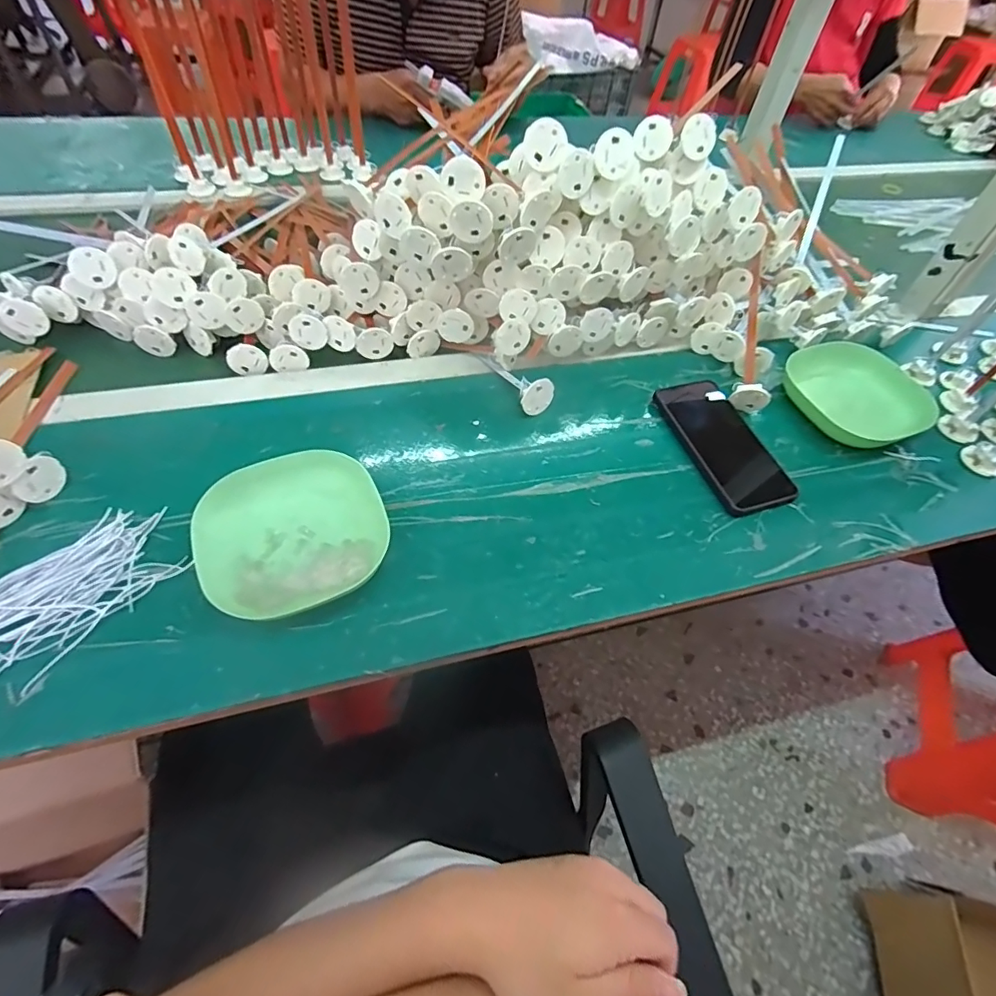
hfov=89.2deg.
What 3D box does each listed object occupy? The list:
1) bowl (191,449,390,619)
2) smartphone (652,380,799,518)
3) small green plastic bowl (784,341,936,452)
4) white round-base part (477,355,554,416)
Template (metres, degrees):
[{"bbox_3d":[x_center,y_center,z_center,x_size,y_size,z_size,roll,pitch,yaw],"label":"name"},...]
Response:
[{"bbox_3d":[-0.167,0.026,0.415,0.140,0.032,0.128,-20,59,-18],"label":"bowl"},{"bbox_3d":[0.233,-0.058,0.517,0.082,0.015,0.162,-12,60,-13],"label":"smartphone"},{"bbox_3d":[0.403,-0.121,0.568,0.138,0.031,0.144,2,54,-3],"label":"small green plastic bowl"},{"bbox_3d":[0.015,-0.127,0.550,0.034,0.034,0.100,-29,47,-23],"label":"white round-base part"}]

